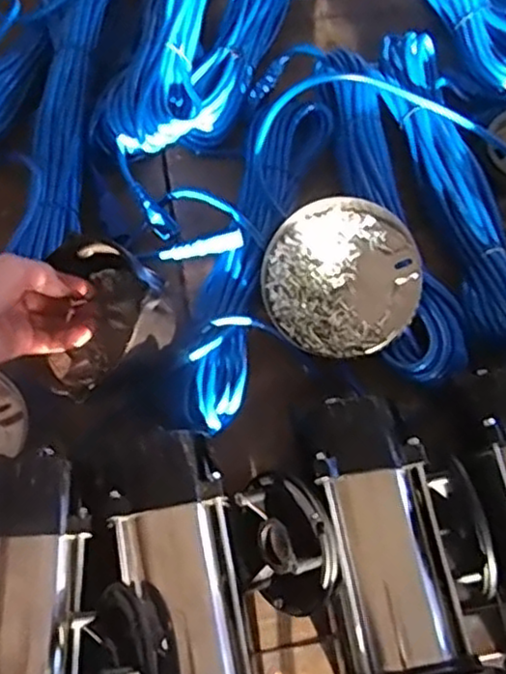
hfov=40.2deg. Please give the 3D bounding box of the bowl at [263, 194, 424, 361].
[{"bbox_3d":[0.078,-0.050,0.603,0.128,0.046,0.133,0,73,1],"label":"bowl"}]

